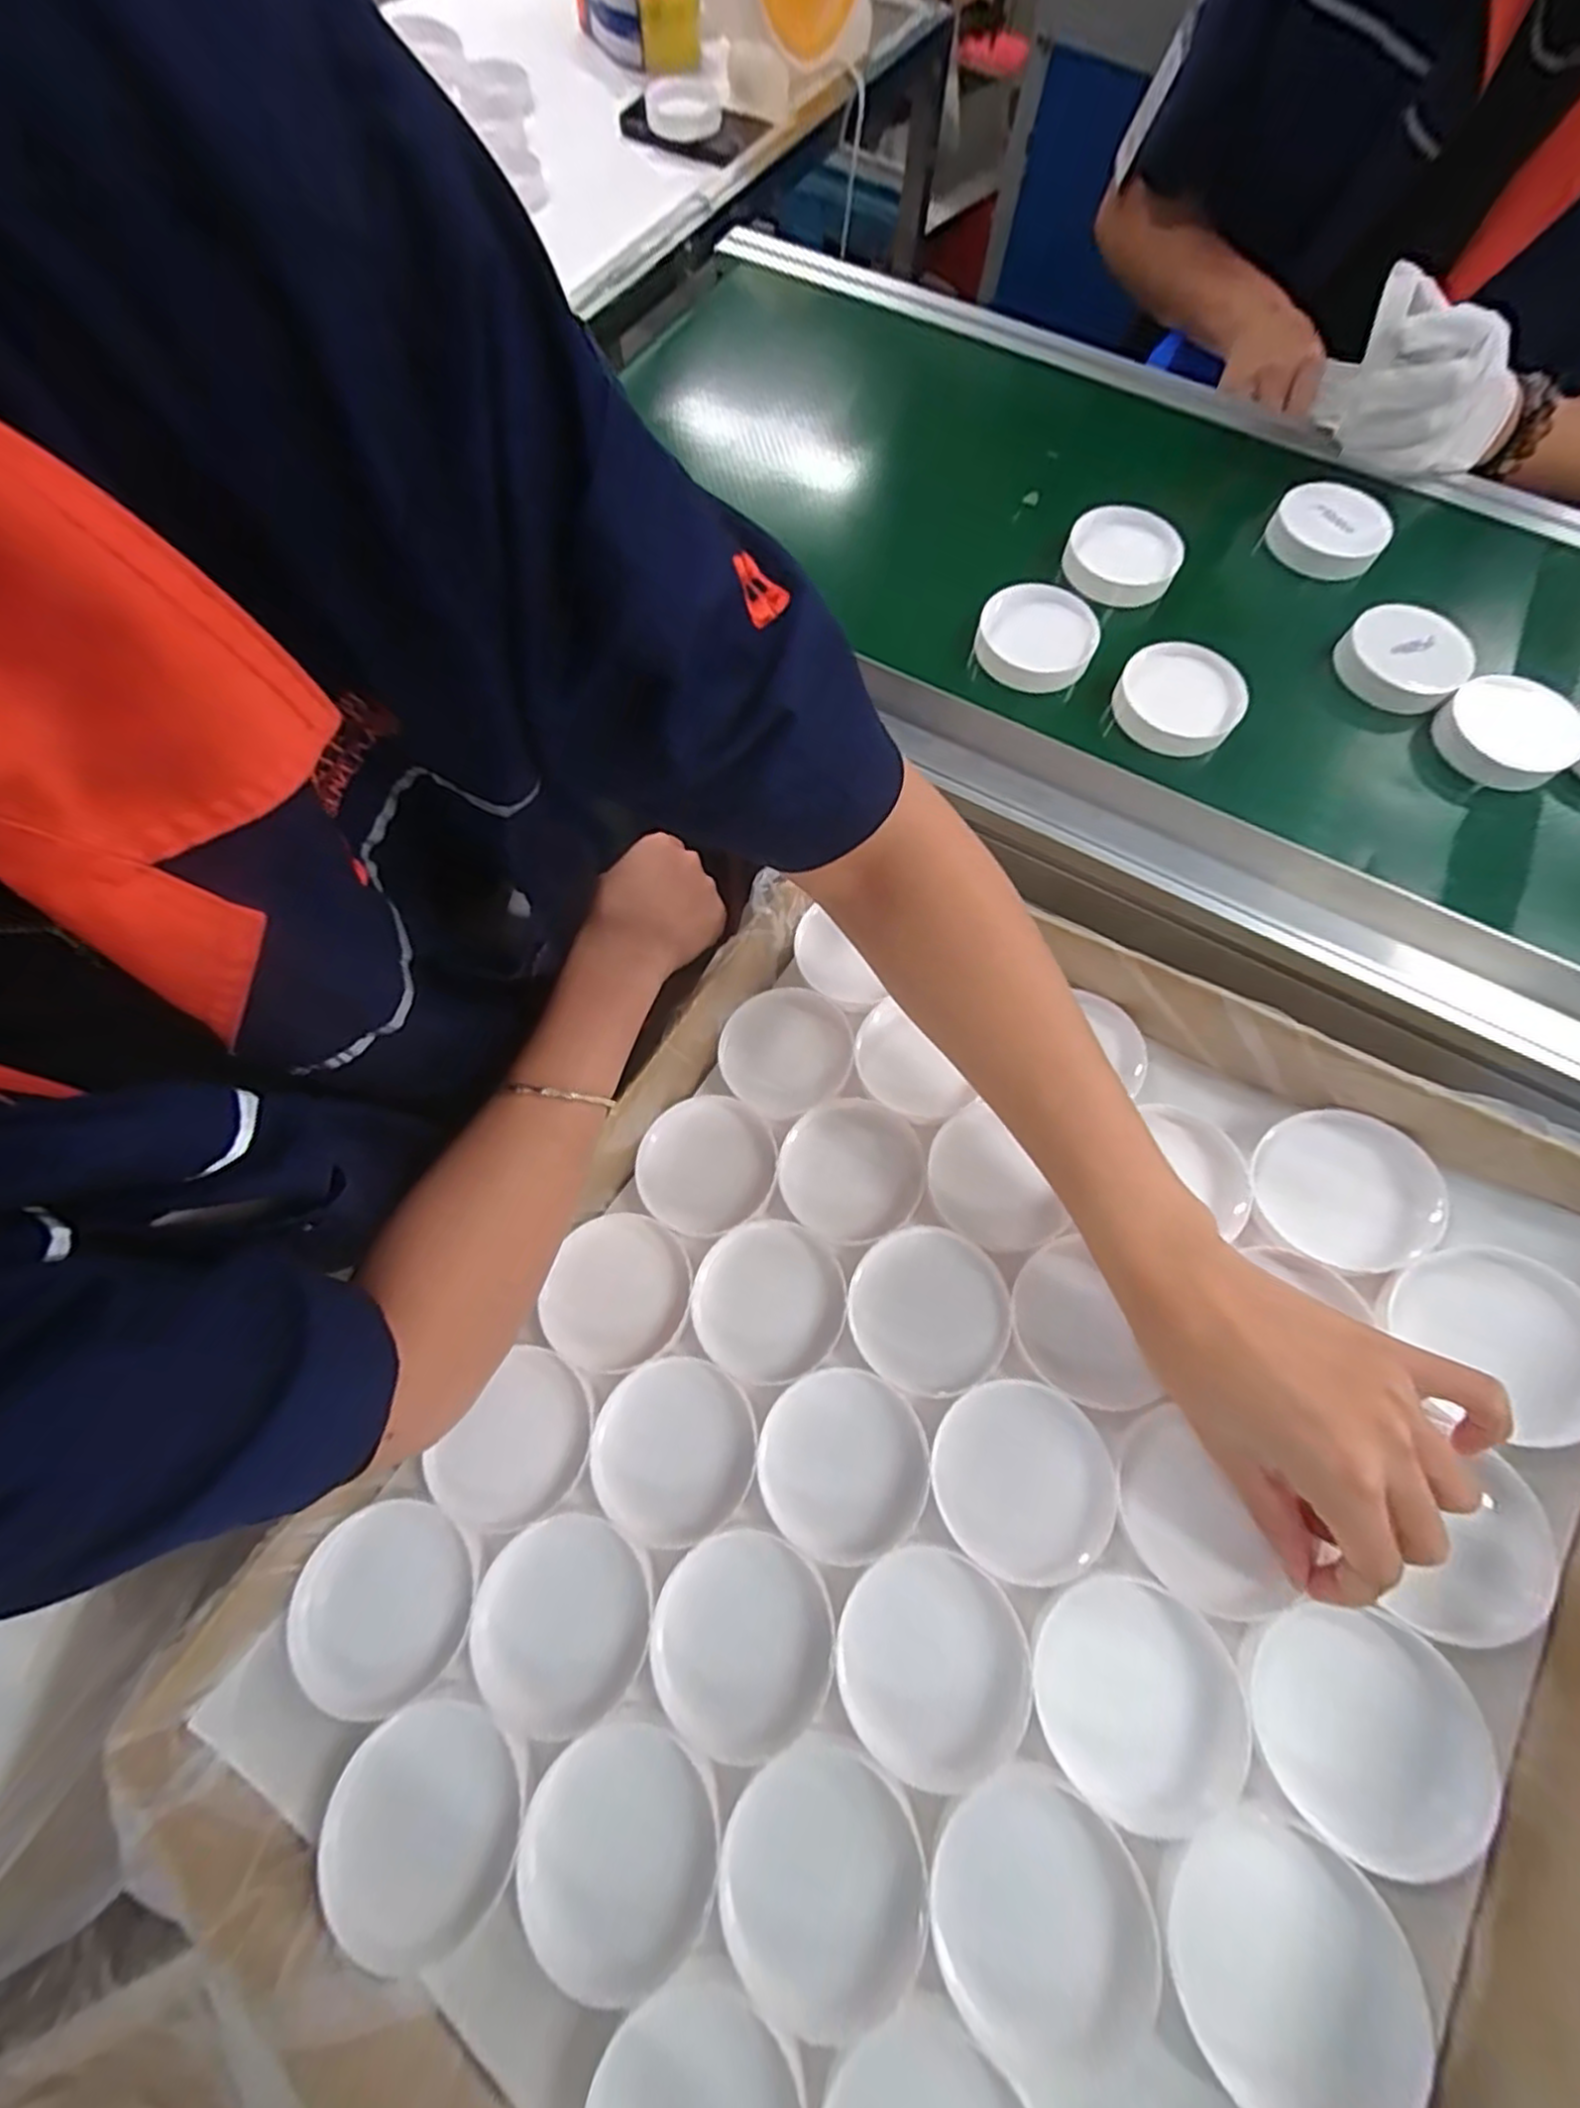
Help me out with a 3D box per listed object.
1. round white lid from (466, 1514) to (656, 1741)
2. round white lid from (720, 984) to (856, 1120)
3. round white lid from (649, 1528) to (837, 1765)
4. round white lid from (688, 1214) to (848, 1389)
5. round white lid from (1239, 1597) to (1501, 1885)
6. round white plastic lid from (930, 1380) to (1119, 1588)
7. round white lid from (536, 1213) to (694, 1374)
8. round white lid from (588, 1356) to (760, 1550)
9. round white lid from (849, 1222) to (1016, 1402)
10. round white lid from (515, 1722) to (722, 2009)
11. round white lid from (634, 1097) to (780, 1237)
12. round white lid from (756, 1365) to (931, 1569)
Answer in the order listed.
[{"bbox_3d":[-0.100,0.249,0.311,0.075,0.016,0.071,1,70,-2],"label":"round white lid"},{"bbox_3d":[-0.002,-0.001,0.416,0.075,0.020,0.074,1,70,-2],"label":"round white lid"},{"bbox_3d":[-0.020,0.250,0.303,0.075,0.013,0.072,1,70,-2],"label":"round white lid"},{"bbox_3d":[-0.010,0.125,0.363,0.076,0.013,0.074,1,70,-2],"label":"round white lid"},{"bbox_3d":[0.214,0.252,0.265,0.074,0.009,0.071,-15,47,17],"label":"round white lid"},{"bbox_3d":[0.103,0.187,0.314,0.072,0.014,0.074,24,71,7],"label":"round white plastic lid"},{"bbox_3d":[-0.090,0.122,0.369,0.074,0.018,0.074,1,70,-2],"label":"round white lid"},{"bbox_3d":[-0.055,0.188,0.342,0.074,0.018,0.076,1,70,-2],"label":"round white lid"},{"bbox_3d":[0.068,0.126,0.353,0.076,0.011,0.074,-8,63,15],"label":"round white lid"},{"bbox_3d":[-0.067,0.311,0.279,0.074,0.018,0.073,1,70,-2],"label":"round white lid"},{"bbox_3d":[-0.046,0.059,0.391,0.074,0.017,0.075,1,70,-2],"label":"round white lid"},{"bbox_3d":[0.024,0.188,0.329,0.076,0.009,0.074,-5,59,8],"label":"round white lid"}]

